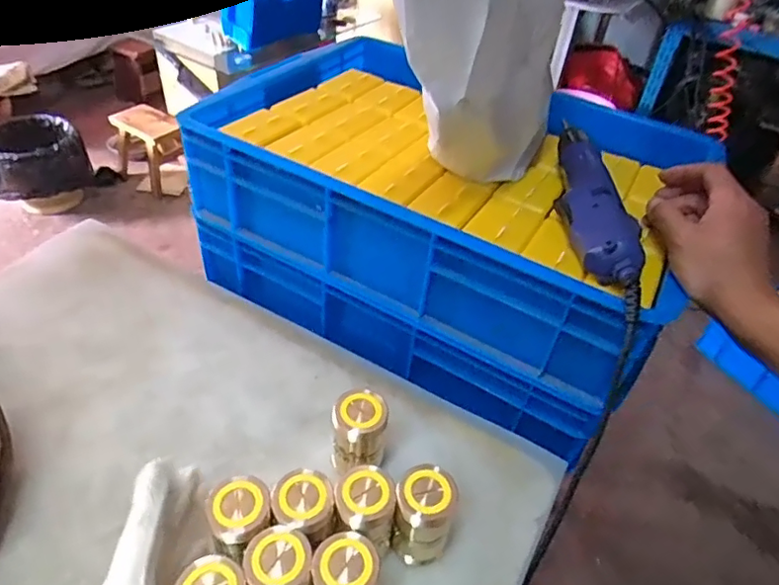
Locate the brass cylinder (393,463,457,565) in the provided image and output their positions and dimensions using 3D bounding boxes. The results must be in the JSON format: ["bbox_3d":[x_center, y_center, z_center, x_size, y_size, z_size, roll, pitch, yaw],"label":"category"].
[{"bbox_3d":[0.022,0.159,0.393,0.038,0.081,0.035,10,43,3],"label":"brass cylinder"}]

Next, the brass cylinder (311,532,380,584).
[{"bbox_3d":[-0.028,0.188,0.351,0.038,0.079,0.038,4,43,-3],"label":"brass cylinder"}]

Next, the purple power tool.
[{"bbox_3d":[0.168,-0.087,0.470,0.047,0.031,0.224,8,43,1],"label":"purple power tool"}]

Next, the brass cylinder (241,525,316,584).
[{"bbox_3d":[-0.069,0.182,0.354,0.039,0.076,0.040,4,43,-3],"label":"brass cylinder"}]

